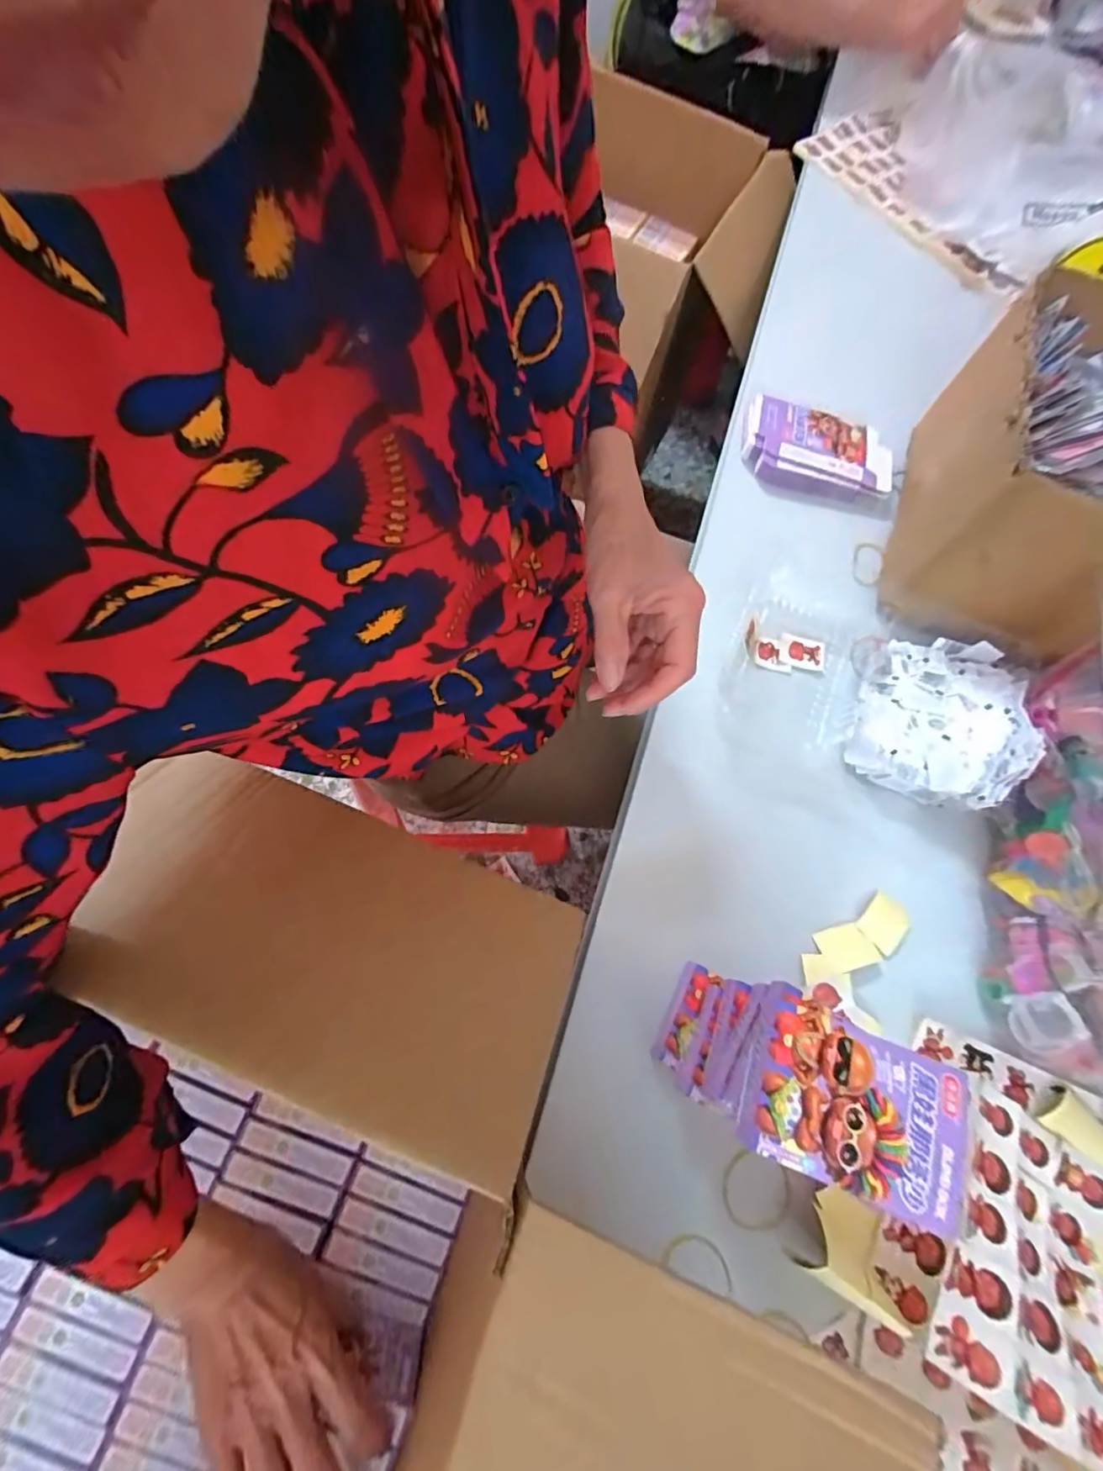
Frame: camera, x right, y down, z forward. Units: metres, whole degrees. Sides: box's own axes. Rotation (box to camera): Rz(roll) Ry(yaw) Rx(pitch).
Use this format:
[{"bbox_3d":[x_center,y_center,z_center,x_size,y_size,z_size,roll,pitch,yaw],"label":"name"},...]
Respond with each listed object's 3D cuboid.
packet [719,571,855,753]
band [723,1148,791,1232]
[{"bbox_3d":[0.214,-0.067,0.481,0.110,0.012,0.149,23,70,4],"label":"packet"},{"bbox_3d":[0.127,0.285,0.344,0.041,0.004,0.040,2,70,-4],"label":"band"}]

